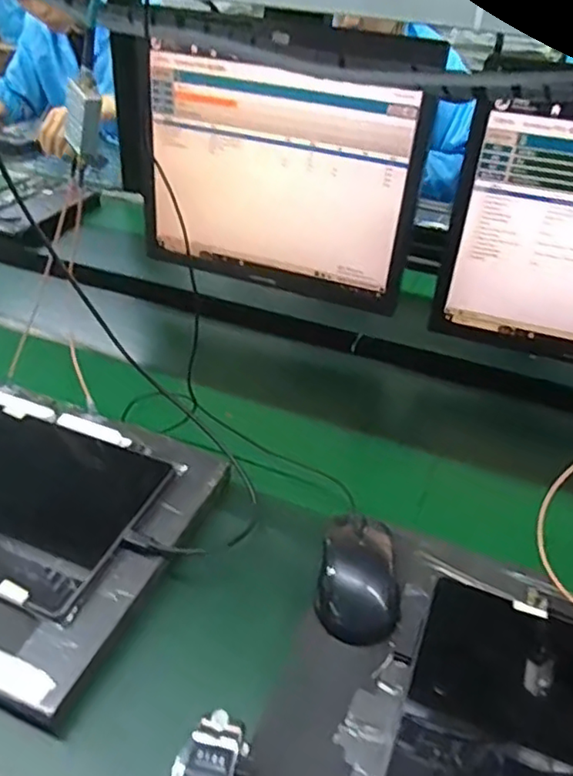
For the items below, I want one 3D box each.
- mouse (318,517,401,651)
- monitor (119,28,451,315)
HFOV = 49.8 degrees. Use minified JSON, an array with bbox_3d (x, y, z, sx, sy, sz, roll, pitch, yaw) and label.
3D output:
[{"bbox_3d":[0.059,0.145,0.487,0.061,0.033,0.100,9,37,6],"label":"mouse"},{"bbox_3d":[-0.023,-0.266,0.766,0.368,0.289,0.038,16,38,15],"label":"monitor"}]

